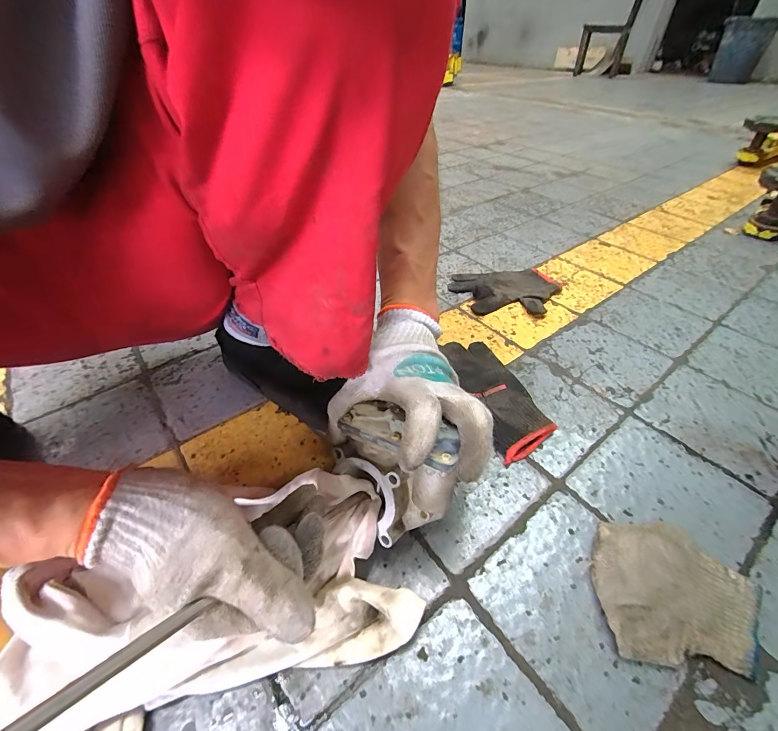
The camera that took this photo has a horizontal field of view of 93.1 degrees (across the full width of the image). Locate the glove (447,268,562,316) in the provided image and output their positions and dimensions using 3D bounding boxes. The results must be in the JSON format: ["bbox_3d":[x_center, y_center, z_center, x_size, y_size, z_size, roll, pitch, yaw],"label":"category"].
[{"bbox_3d":[0.216,-0.131,0.650,0.183,0.013,0.138,-14,44,-15],"label":"glove"}]

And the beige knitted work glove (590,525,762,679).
[{"bbox_3d":[0.235,0.186,0.304,0.119,0.027,0.095,4,43,4],"label":"beige knitted work glove"}]

